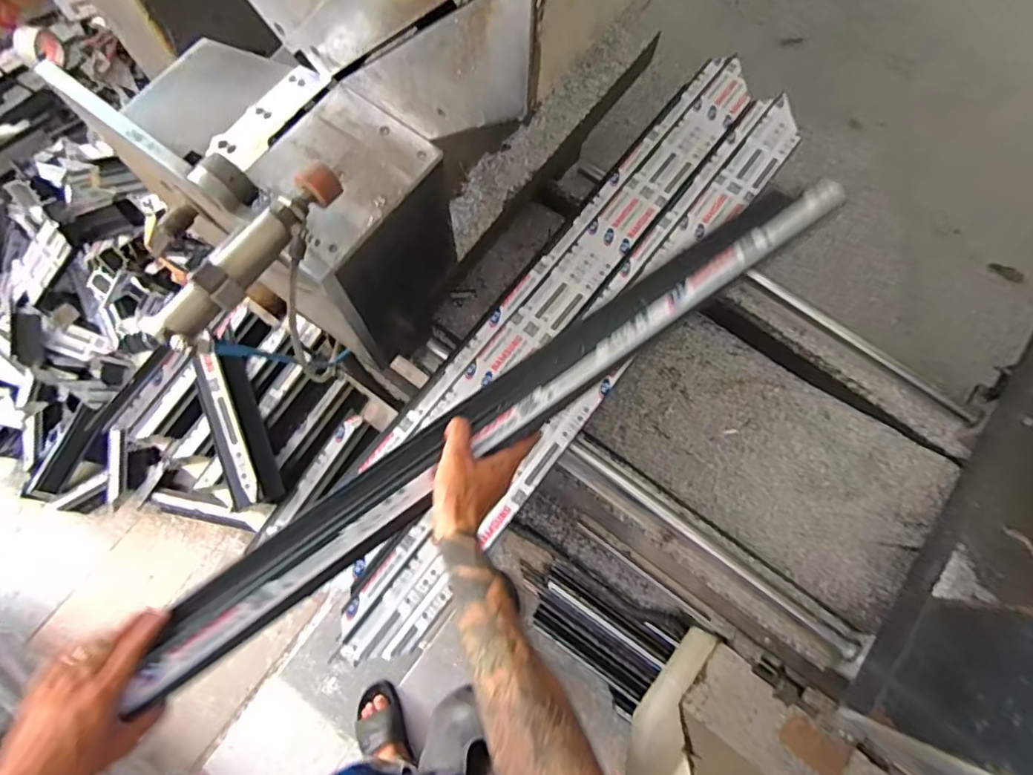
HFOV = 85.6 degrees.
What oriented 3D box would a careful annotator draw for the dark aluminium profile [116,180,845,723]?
[{"bbox_3d":[0.004,0.012,0.574,0.830,0.042,0.061,-35,79,-10],"label":"dark aluminium profile"}]

